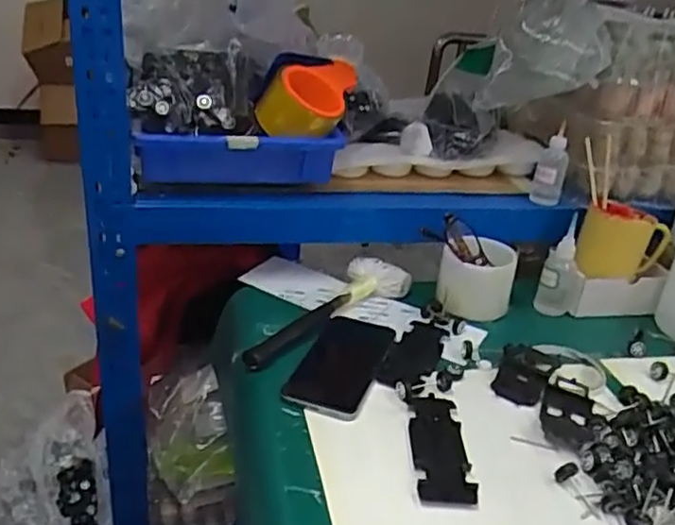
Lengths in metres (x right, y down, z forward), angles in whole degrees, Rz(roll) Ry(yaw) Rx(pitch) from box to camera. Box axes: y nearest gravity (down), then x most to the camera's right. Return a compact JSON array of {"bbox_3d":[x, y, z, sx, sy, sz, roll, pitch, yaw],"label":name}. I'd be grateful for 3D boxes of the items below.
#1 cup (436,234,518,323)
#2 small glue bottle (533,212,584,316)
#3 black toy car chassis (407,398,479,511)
[{"bbox_3d":[0.168,0.017,0.785,0.085,0.081,0.079,5,26,-2],"label":"cup"},{"bbox_3d":[0.280,0.011,0.800,0.049,0.111,0.035,18,28,23],"label":"small glue bottle"},{"bbox_3d":[0.087,0.159,0.560,0.047,0.005,0.129,5,26,-2],"label":"black toy car chassis"}]

